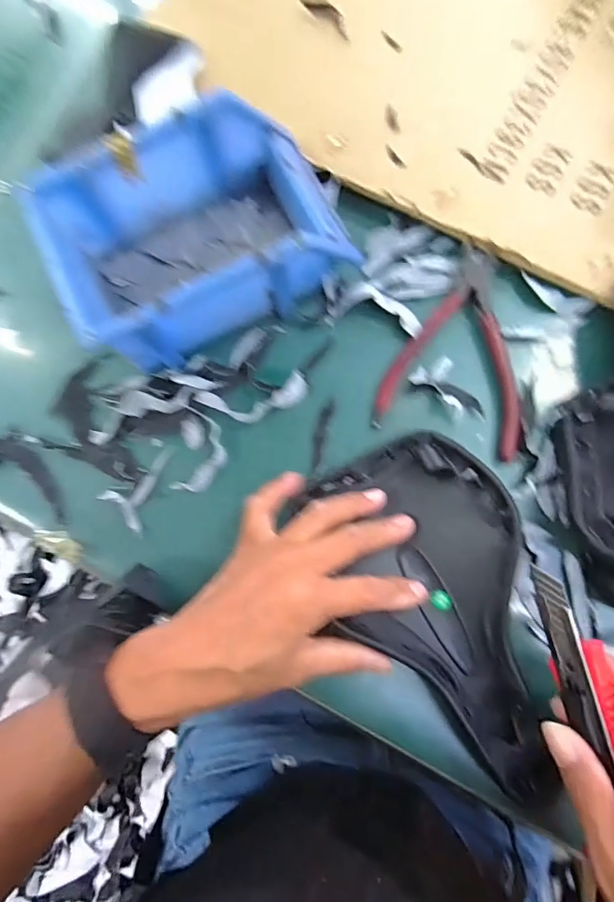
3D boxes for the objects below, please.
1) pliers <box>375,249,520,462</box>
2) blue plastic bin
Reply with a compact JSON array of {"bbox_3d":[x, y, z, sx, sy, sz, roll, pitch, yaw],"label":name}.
[{"bbox_3d":[0.113,-0.074,0.307,0.096,0.008,0.134,18,83,6],"label":"pliers"},{"bbox_3d":[-0.071,-0.140,0.293,0.175,0.071,0.120,-23,80,0],"label":"blue plastic bin"}]

